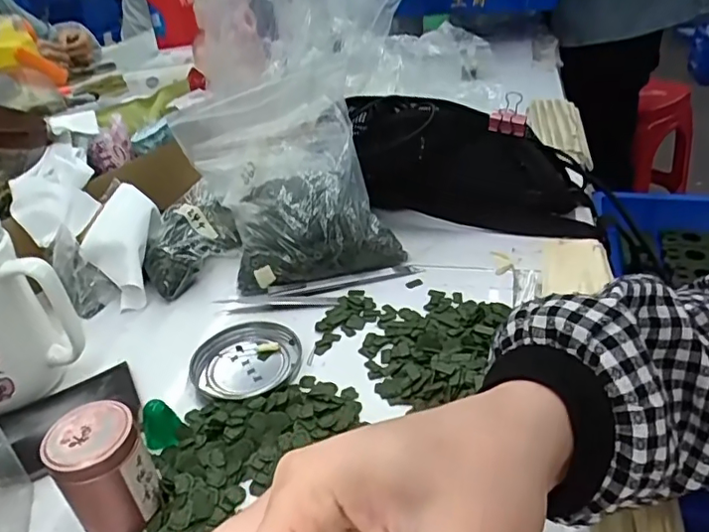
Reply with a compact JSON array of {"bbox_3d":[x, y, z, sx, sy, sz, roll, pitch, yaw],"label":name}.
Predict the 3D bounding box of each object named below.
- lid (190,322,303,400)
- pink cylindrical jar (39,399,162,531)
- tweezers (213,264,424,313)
[{"bbox_3d":[-0.078,0.068,0.416,0.077,0.010,0.073,-4,34,3],"label":"lid"},{"bbox_3d":[-0.134,0.111,0.305,0.043,0.061,0.042,-4,34,3],"label":"pink cylindrical jar"},{"bbox_3d":[-0.028,0.018,0.478,0.172,0.011,0.032,-11,34,-8],"label":"tweezers"}]

